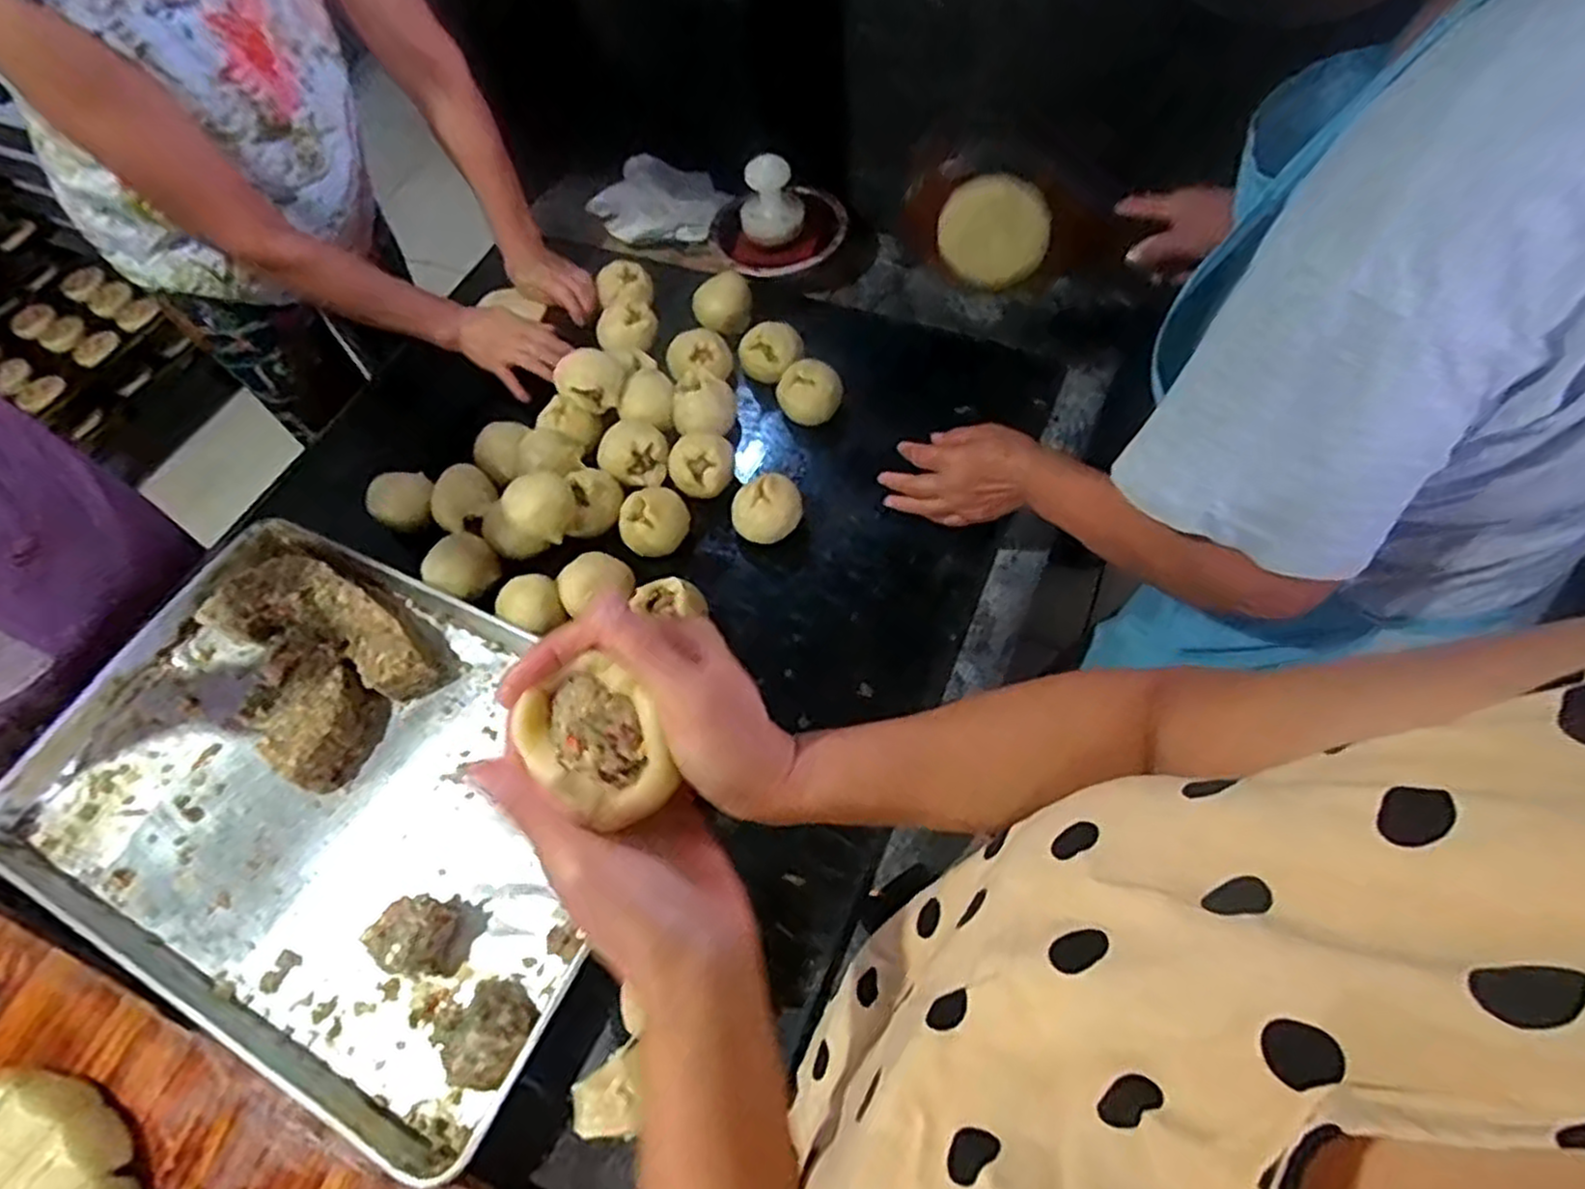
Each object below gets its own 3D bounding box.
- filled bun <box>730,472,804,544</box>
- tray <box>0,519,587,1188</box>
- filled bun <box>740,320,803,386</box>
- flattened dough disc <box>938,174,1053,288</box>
[{"bbox_3d":[-0.027,-0.089,0.835,0.076,0.057,0.066,-11,61,-1],"label":"filled bun"},{"bbox_3d":[-0.439,0.174,0.728,0.599,0.064,0.397,22,66,16],"label":"tray"},{"bbox_3d":[-0.027,-0.292,0.940,0.078,0.066,0.066,-5,61,2],"label":"filled bun"},{"bbox_3d":[0.191,-0.344,0.728,0.101,0.112,0.011,15,64,12],"label":"flattened dough disc"}]

